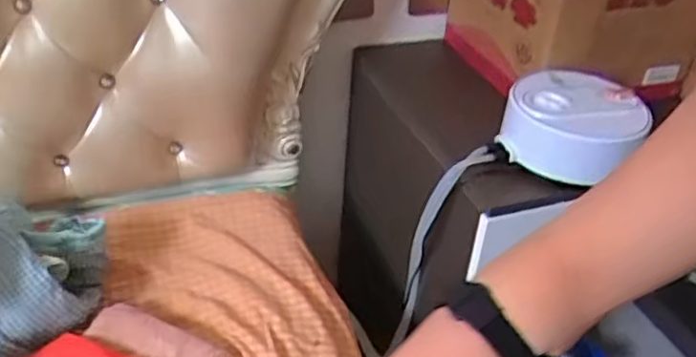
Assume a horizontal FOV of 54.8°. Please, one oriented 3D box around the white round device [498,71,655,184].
[{"bbox_3d":[0.337,-0.080,1.011,0.195,0.093,0.190,3,36,-2],"label":"white round device"}]

